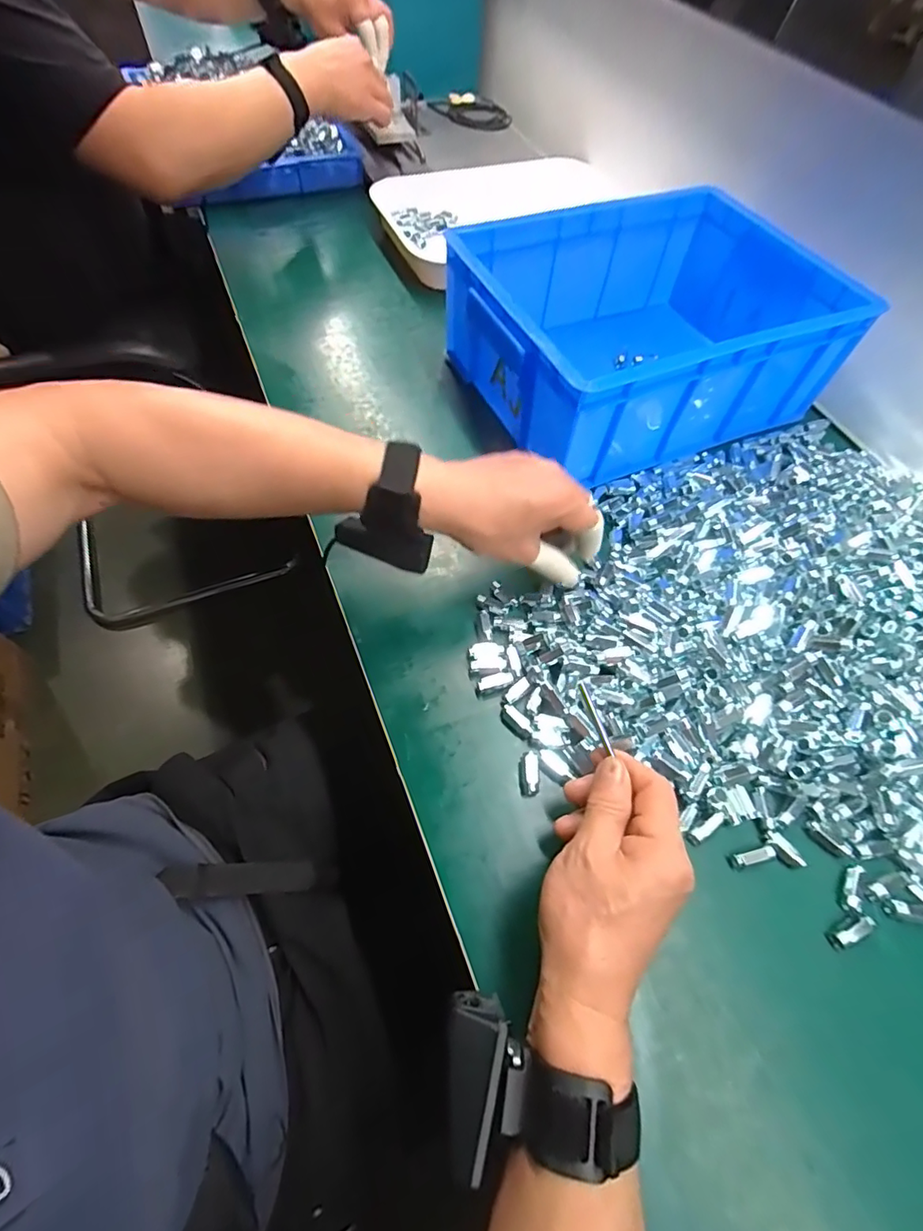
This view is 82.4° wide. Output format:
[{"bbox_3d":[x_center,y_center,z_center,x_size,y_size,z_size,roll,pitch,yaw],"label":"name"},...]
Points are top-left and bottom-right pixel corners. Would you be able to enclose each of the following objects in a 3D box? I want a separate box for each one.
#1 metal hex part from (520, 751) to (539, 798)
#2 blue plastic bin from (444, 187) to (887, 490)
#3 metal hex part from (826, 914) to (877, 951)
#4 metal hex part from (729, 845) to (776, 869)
[{"bbox_3d":[0.047,0.112,0.370,0.012,0.016,0.028,0,60,-4],"label":"metal hex part"},{"bbox_3d":[0.183,-0.295,0.543,0.334,0.121,0.256,-21,63,-15],"label":"blue plastic bin"},{"bbox_3d":[0.244,0.197,0.331,0.032,0.012,0.011,-27,64,-3],"label":"metal hex part"},{"bbox_3d":[0.193,0.159,0.348,0.030,0.011,0.008,-11,61,-10],"label":"metal hex part"}]

